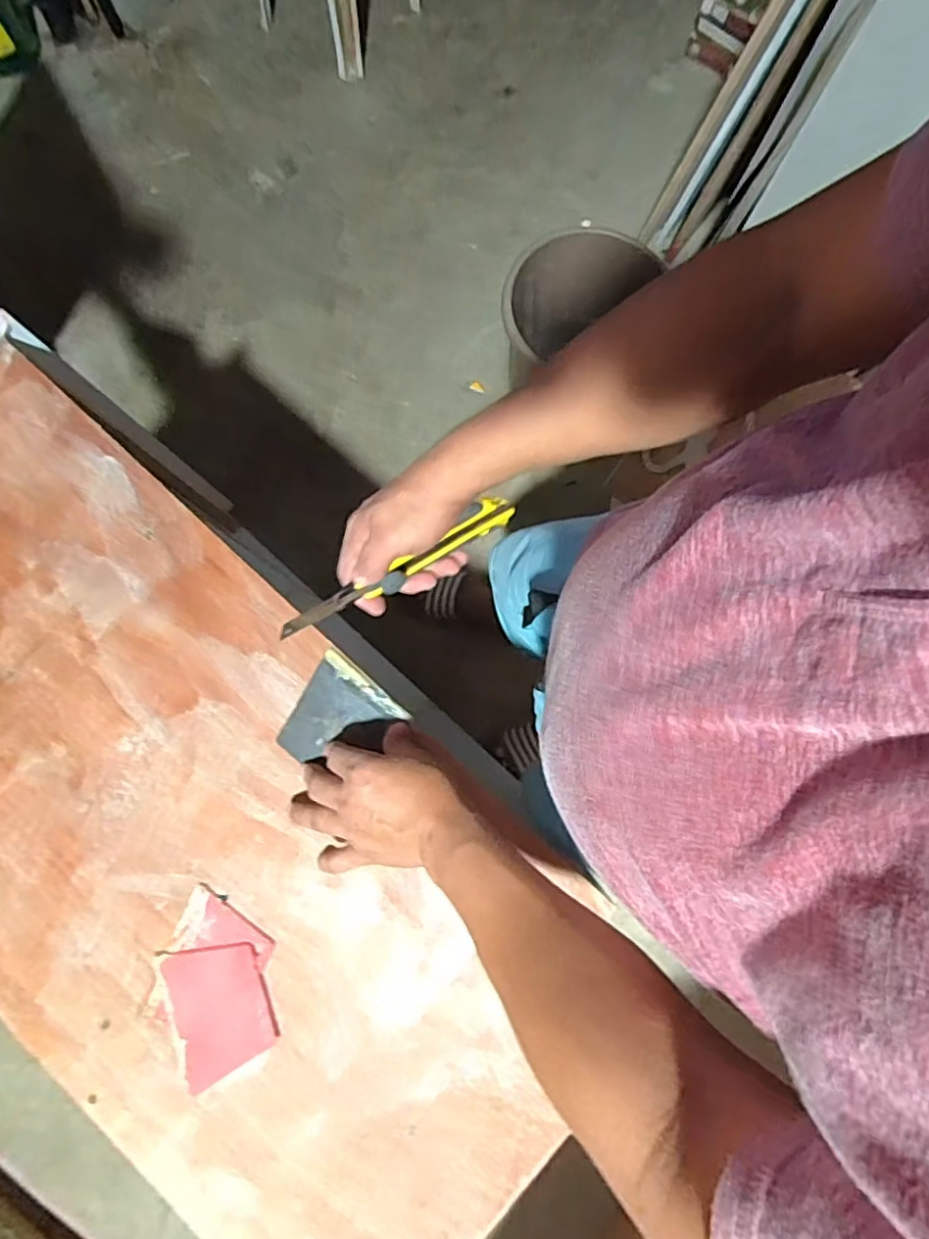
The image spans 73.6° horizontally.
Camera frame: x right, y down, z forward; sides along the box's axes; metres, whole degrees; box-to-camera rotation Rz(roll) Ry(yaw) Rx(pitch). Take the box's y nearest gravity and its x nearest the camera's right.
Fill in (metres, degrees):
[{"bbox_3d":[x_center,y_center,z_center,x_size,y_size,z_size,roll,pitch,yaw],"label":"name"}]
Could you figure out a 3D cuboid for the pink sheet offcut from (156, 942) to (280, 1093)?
[{"bbox_3d":[-0.206,0.327,0.523,0.078,0.005,0.105,-16,81,-5],"label":"pink sheet offcut"}]

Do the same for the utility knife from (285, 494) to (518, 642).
[{"bbox_3d":[-0.052,-0.042,0.503,0.209,0.029,0.018,-30,80,-7],"label":"utility knife"}]

